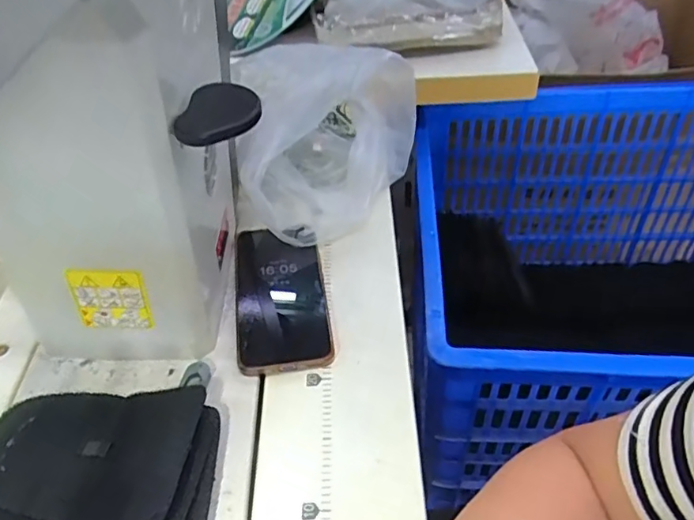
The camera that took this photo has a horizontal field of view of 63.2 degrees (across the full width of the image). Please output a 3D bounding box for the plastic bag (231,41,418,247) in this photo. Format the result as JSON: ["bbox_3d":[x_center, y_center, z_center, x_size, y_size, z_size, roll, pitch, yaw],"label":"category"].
[{"bbox_3d":[-0.009,-0.121,0.550,0.175,0.132,0.169,-8,45,-2],"label":"plastic bag"}]

